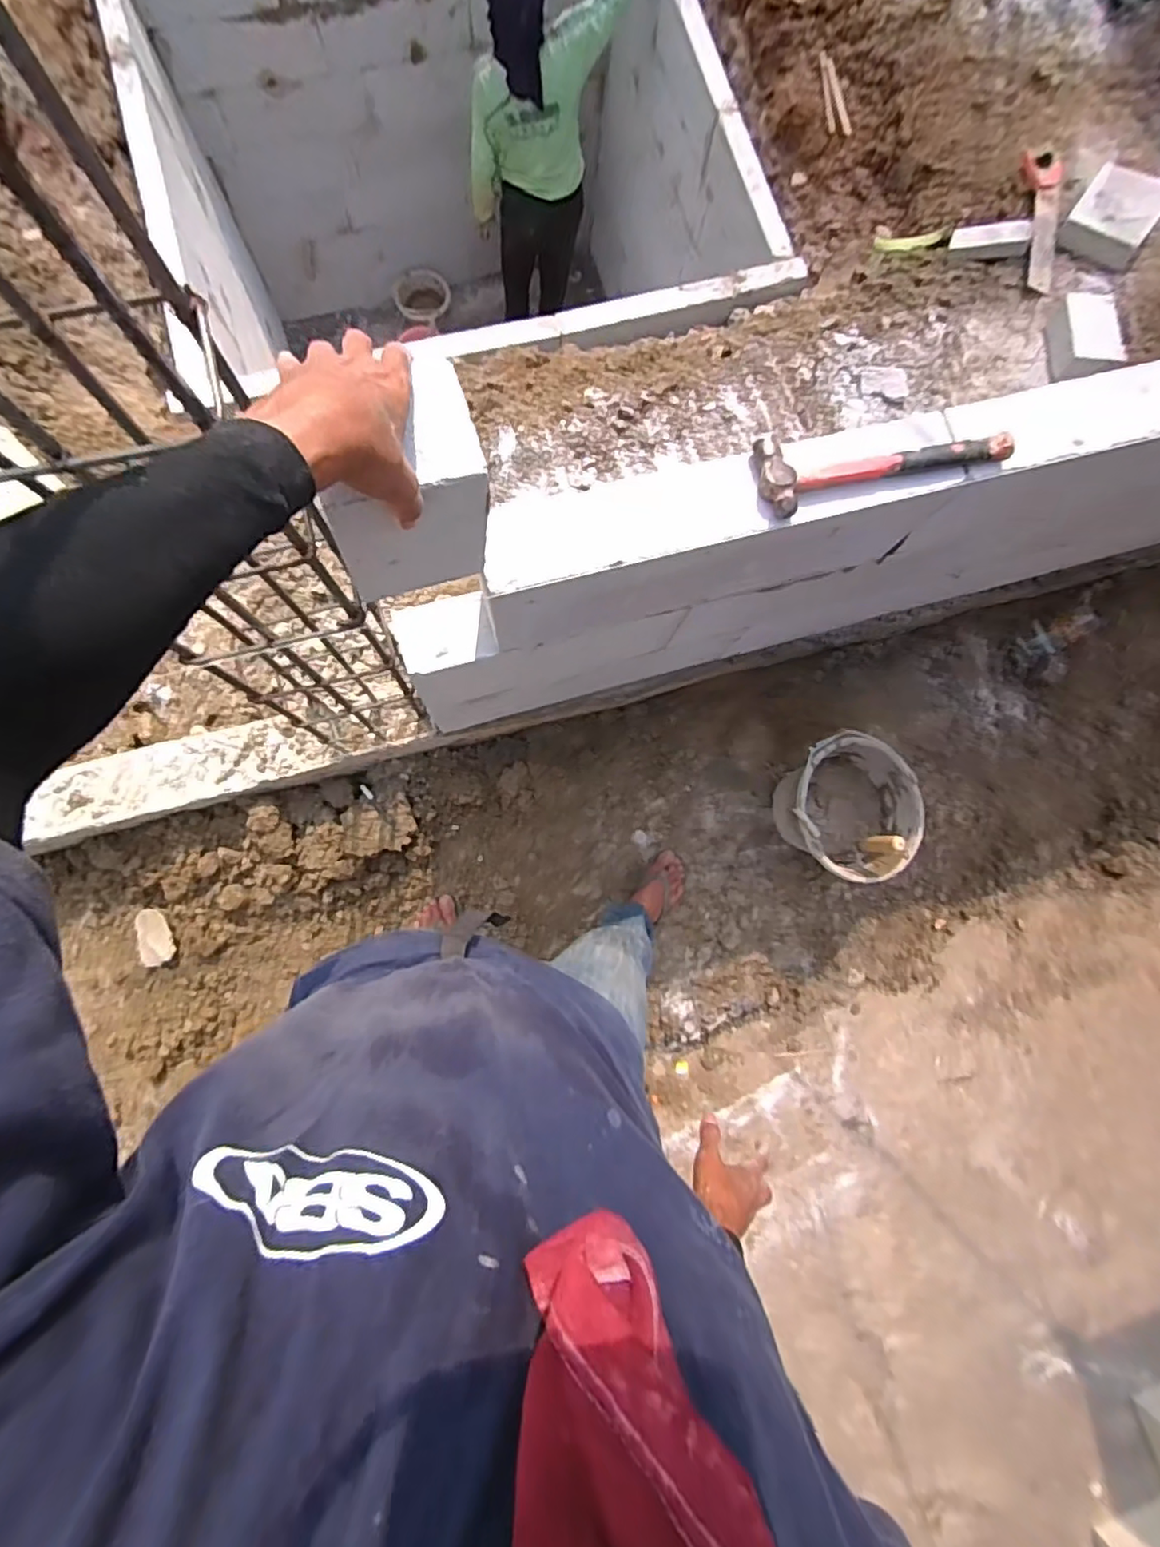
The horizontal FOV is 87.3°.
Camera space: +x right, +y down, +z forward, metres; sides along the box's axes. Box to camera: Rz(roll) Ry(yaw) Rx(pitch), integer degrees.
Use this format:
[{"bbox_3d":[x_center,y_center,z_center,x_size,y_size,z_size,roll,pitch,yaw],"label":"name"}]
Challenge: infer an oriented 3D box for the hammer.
[{"bbox_3d":[0.347,-0.361,0.694,0.291,0.030,0.089,-11,84,-6],"label":"hammer"}]

